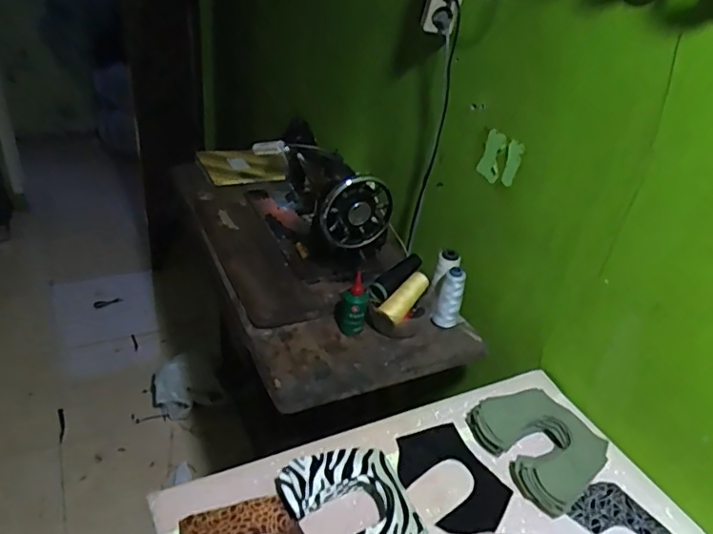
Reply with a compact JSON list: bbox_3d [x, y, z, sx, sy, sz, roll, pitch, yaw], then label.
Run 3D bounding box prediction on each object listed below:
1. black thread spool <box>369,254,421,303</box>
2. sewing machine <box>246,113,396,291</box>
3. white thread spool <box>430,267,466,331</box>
[{"bbox_3d":[0.067,0.018,0.963,0.125,0.030,0.032,-38,50,-26],"label":"black thread spool"},{"bbox_3d":[-0.092,-0.164,1.118,0.173,0.187,0.399,-12,37,-24],"label":"sewing machine"},{"bbox_3d":[0.162,0.059,0.961,0.047,0.112,0.045,4,33,-2],"label":"white thread spool"}]

